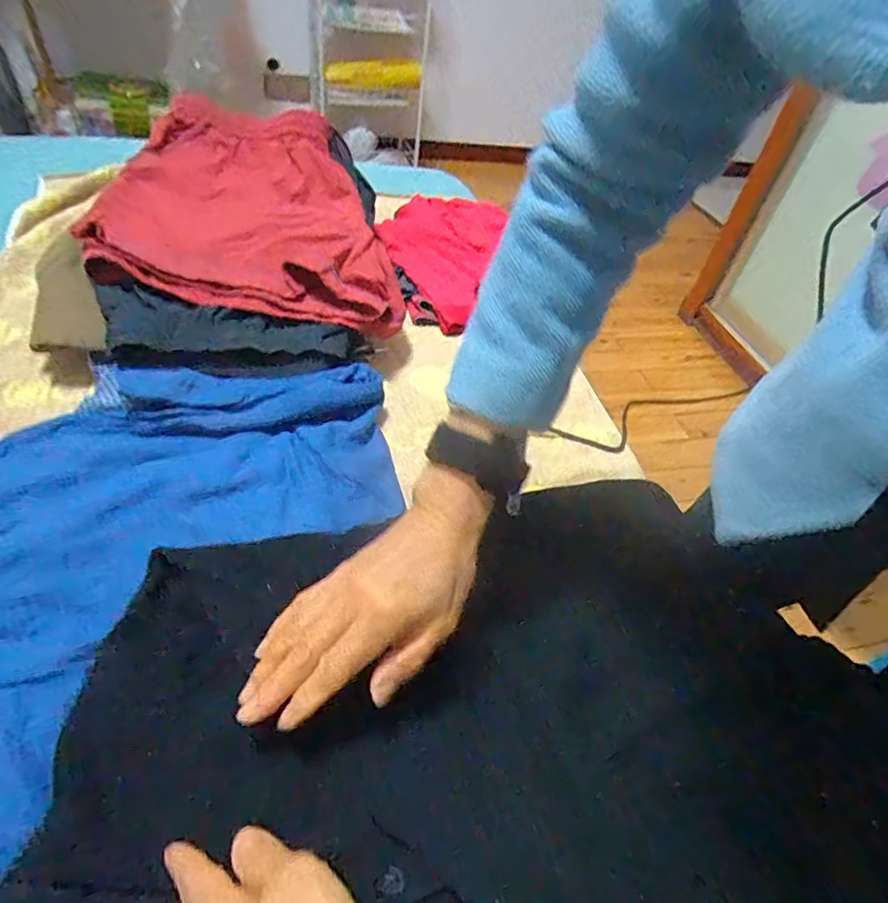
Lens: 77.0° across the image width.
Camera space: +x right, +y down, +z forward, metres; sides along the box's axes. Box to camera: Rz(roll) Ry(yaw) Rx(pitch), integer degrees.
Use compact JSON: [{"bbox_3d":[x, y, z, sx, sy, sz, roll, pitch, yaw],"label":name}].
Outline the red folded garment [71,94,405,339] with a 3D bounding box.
[{"bbox_3d":[-0.215,-0.279,0.621,0.281,0.071,0.389,-5,47,-16],"label":"red folded garment"}]

